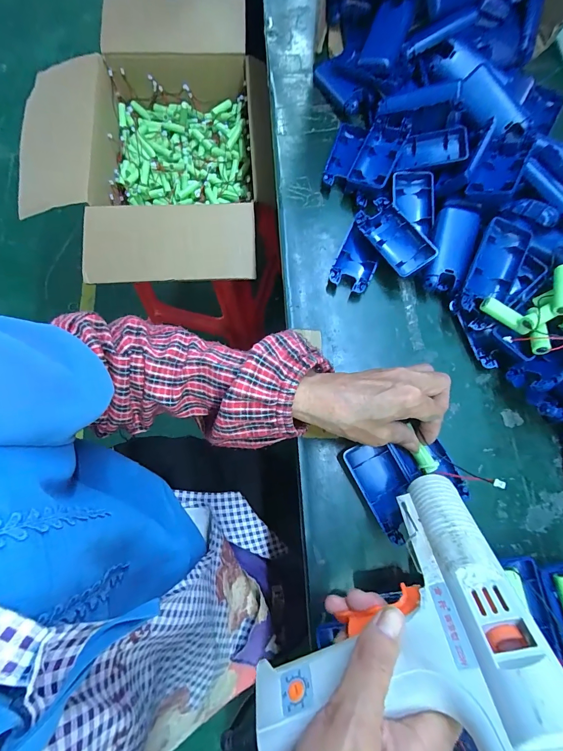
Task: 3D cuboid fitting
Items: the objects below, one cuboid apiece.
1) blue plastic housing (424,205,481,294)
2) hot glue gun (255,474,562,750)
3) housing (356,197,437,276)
[{"bbox_3d":[0.176,-0.133,0.351,0.039,0.020,0.090,13,92,3],"label":"blue plastic housing"},{"bbox_3d":[0.066,0.155,0.221,0.156,0.160,0.040,-24,111,12],"label":"hot glue gun"},{"bbox_3d":[0.121,-0.146,0.362,0.041,0.019,0.089,-39,72,16],"label":"housing"}]

